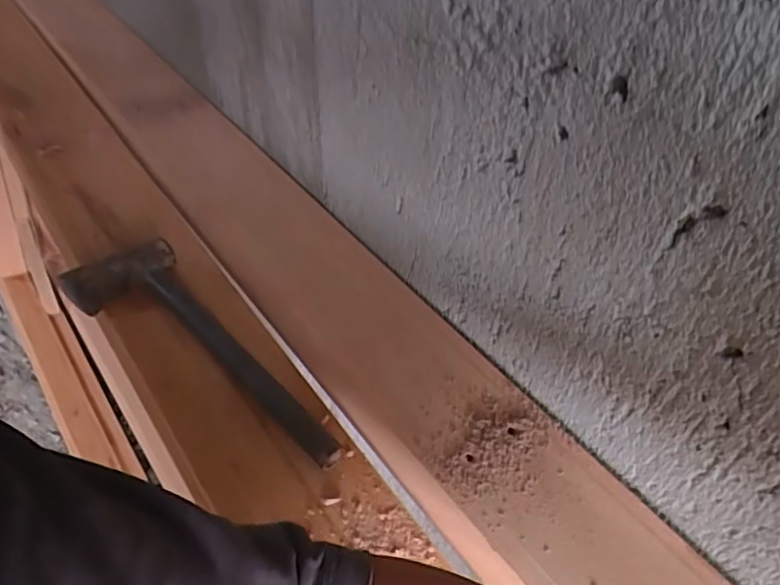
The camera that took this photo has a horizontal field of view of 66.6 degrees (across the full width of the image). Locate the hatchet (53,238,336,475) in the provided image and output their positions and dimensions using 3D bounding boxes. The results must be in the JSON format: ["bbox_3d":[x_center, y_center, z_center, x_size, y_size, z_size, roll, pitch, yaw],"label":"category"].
[{"bbox_3d":[-0.157,0.047,0.470,0.091,0.031,0.285,-35,56,-28],"label":"hatchet"}]

